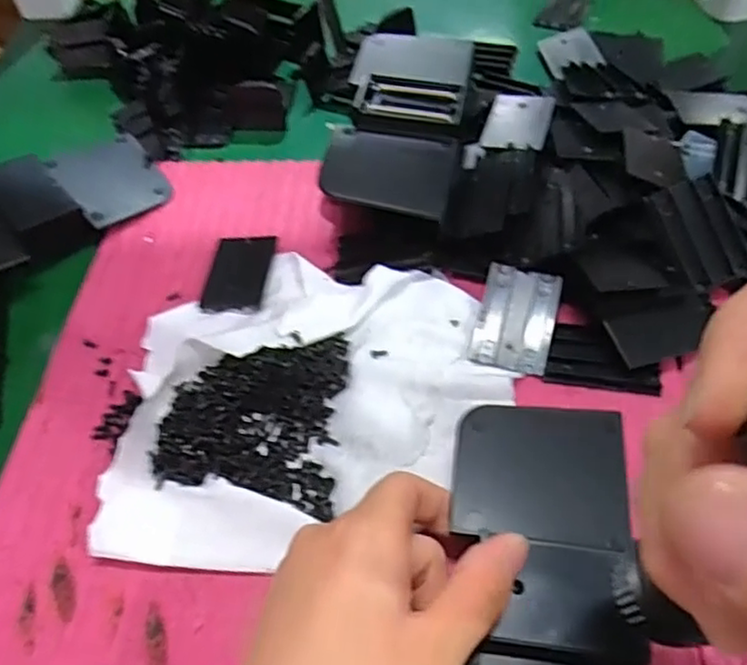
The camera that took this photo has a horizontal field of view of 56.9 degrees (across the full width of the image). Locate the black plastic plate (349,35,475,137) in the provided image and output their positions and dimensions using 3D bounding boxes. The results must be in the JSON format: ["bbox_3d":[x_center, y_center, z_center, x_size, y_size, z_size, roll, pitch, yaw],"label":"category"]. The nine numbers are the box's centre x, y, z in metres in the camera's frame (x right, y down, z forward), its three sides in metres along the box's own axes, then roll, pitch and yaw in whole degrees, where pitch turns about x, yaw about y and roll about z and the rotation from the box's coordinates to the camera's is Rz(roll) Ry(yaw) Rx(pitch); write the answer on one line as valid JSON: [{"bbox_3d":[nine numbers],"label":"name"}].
[{"bbox_3d":[0.022,-0.151,0.416,0.068,0.014,0.092,5,52,9],"label":"black plastic plate"}]

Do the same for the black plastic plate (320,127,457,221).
[{"bbox_3d":[0.008,-0.089,0.379,0.070,0.005,0.044,13,79,7],"label":"black plastic plate"}]

